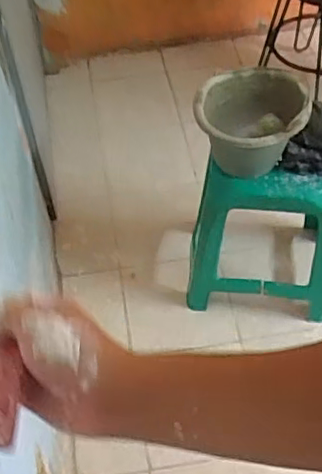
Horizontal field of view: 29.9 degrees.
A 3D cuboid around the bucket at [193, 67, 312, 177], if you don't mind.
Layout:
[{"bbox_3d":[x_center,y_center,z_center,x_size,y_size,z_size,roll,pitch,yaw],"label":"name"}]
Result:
[{"bbox_3d":[0.212,-0.251,1.362,0.224,0.175,0.215,-1,54,2],"label":"bucket"}]

